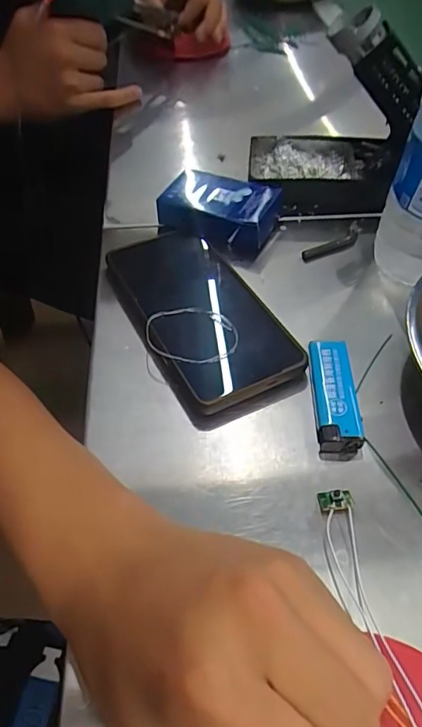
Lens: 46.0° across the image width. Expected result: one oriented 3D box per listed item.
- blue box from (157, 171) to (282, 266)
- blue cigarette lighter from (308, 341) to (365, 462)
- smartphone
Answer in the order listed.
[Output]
[{"bbox_3d":[0.003,-0.124,0.397,0.088,0.030,0.063,14,52,11],"label":"blue box"},{"bbox_3d":[0.072,0.020,0.294,0.024,0.017,0.072,1,51,1],"label":"blue cigarette lighter"},{"bbox_3d":[-0.010,-0.037,0.340,0.082,0.017,0.166,-21,54,-17],"label":"smartphone"}]

